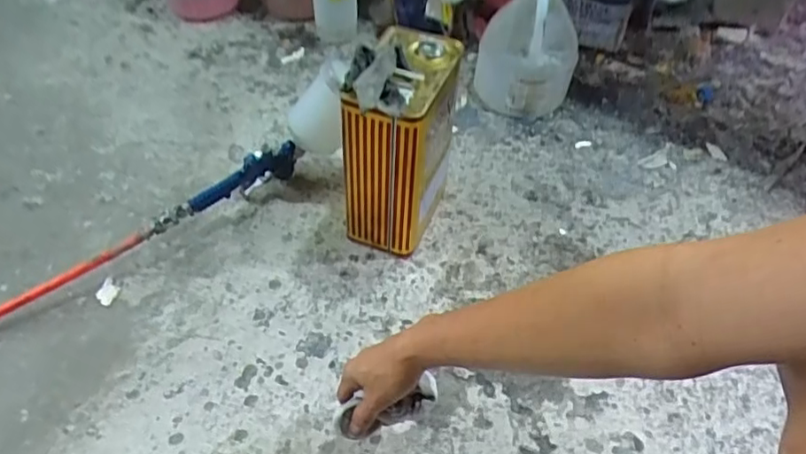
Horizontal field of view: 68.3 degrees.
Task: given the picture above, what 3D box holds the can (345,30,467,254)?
[{"bbox_3d":[-0.004,-0.111,0.795,0.109,0.279,0.175,16,49,11],"label":"can"}]

